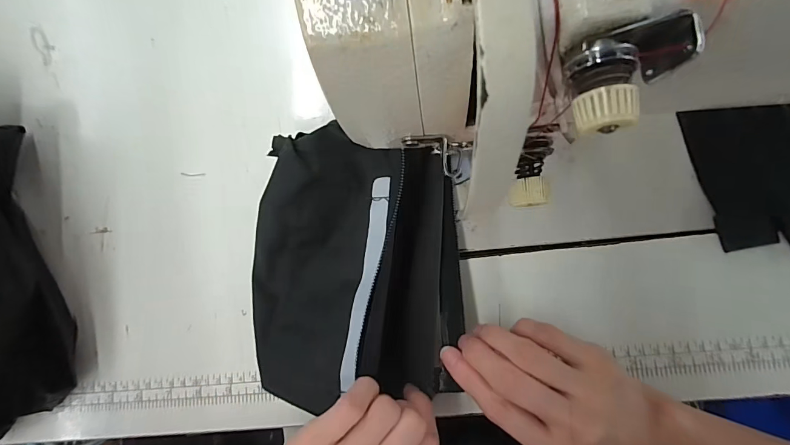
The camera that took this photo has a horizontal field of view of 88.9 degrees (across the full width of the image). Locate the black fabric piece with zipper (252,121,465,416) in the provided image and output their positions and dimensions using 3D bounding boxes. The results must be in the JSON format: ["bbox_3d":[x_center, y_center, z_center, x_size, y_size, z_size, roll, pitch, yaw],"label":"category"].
[{"bbox_3d":[-0.031,0.024,0.269,0.145,0.050,0.174,-4,83,6],"label":"black fabric piece with zipper"}]

